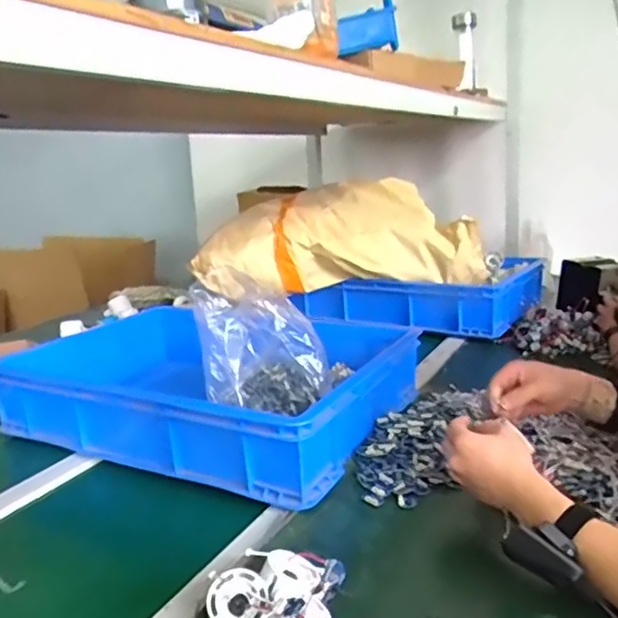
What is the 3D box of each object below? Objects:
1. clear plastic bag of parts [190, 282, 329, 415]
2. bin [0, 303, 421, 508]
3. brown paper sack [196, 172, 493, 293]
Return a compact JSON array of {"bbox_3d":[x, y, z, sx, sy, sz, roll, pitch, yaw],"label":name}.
[{"bbox_3d":[-0.073,0.078,0.888,0.161,0.192,0.156,-6,15,-16],"label":"clear plastic bag of parts"},{"bbox_3d":[-0.147,0.107,0.996,0.572,0.101,0.449,5,16,28],"label":"bin"},{"bbox_3d":[0.070,-0.178,1.465,0.684,0.218,0.278,-3,14,-5],"label":"brown paper sack"}]

